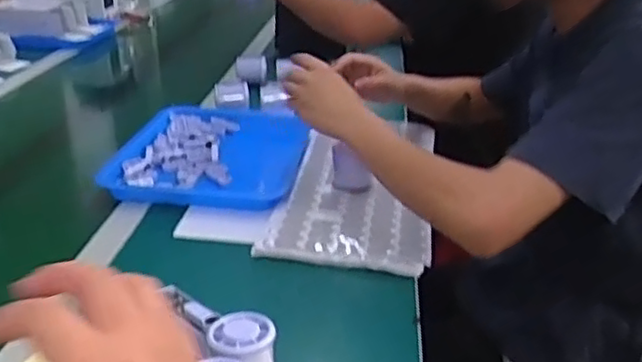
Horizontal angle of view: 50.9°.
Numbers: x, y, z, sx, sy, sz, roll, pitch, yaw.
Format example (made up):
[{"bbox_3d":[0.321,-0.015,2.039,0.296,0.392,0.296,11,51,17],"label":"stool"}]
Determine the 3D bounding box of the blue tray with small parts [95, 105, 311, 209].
[{"bbox_3d":[-0.166,-0.048,1.073,0.270,0.032,0.375,4,24,7],"label":"blue tray with small parts"}]

